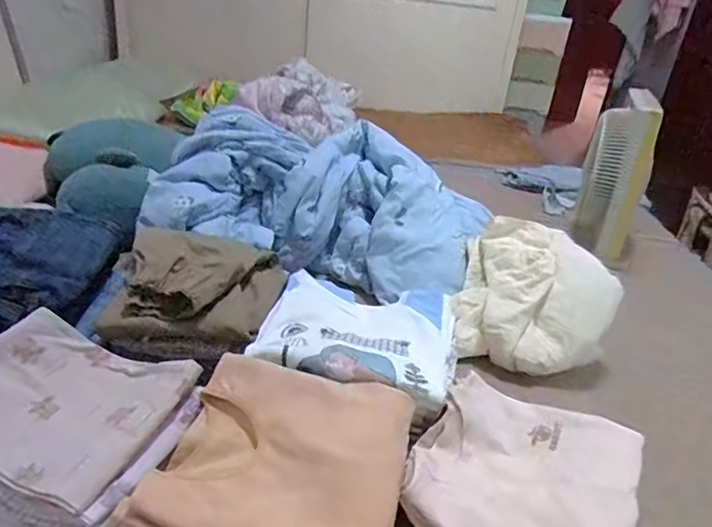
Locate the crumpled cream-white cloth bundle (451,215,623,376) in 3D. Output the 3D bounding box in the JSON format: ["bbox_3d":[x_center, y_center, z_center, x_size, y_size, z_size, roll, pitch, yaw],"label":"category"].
[{"bbox_3d":[0.305,0.048,0.943,0.242,0.163,0.241,10,28,6],"label":"crumpled cream-white cloth bundle"}]

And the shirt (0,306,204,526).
[{"bbox_3d":[-0.315,0.145,0.584,0.243,0.074,0.175,16,29,16],"label":"shirt"}]

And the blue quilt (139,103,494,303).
[{"bbox_3d":[-0.080,-0.134,1.128,0.628,0.234,0.346,6,27,-2],"label":"blue quilt"}]

